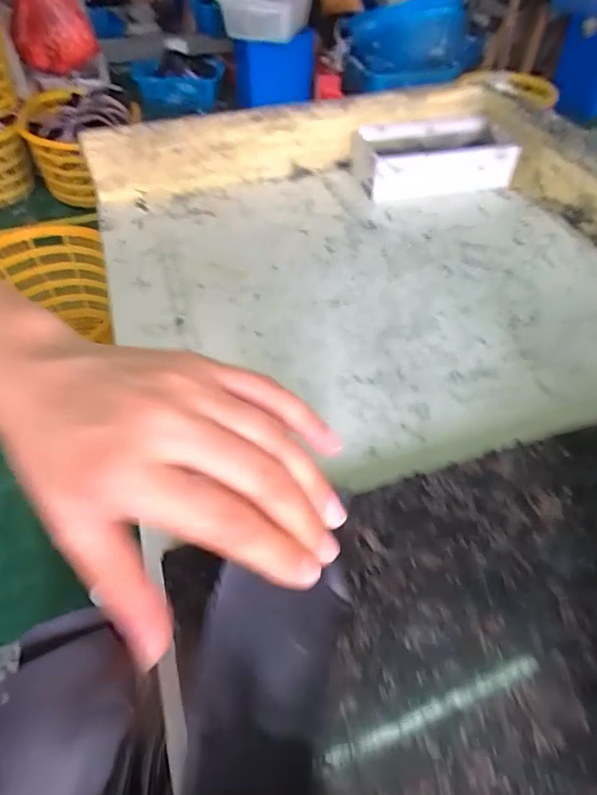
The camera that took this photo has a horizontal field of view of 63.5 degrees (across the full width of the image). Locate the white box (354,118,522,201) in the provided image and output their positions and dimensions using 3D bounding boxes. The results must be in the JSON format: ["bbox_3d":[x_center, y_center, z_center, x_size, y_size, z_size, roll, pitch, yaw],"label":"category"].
[{"bbox_3d":[0.173,-0.311,0.633,0.192,0.057,0.112,-5,49,-5],"label":"white box"}]

